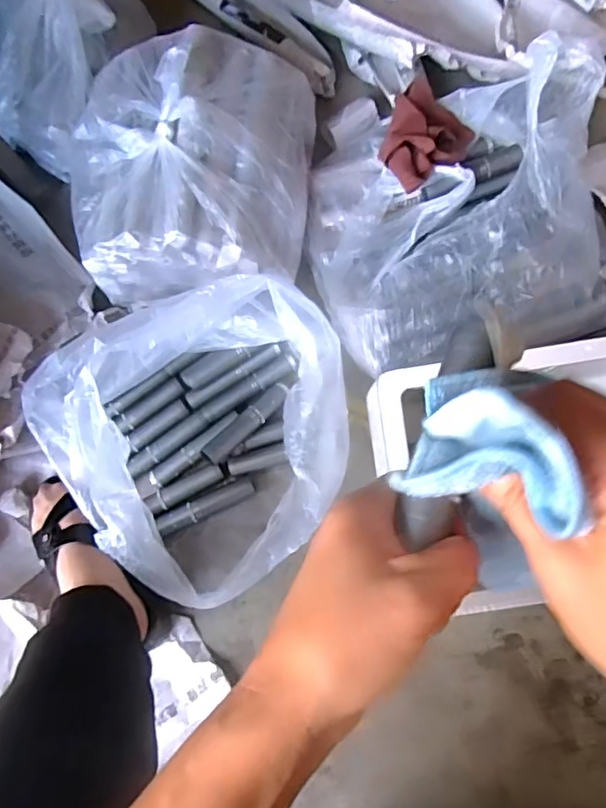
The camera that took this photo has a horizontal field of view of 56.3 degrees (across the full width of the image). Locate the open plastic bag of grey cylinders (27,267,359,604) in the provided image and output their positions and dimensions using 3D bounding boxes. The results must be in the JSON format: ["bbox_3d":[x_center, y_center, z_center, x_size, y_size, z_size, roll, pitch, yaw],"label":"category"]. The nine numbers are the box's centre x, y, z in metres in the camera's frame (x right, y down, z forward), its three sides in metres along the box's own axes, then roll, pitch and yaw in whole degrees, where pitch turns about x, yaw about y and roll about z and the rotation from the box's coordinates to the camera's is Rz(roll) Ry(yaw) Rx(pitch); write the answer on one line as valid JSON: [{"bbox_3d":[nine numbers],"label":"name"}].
[{"bbox_3d":[-0.108,0.020,0.652,0.338,0.135,0.311,-32,79,-3],"label":"open plastic bag of grey cylinders"}]

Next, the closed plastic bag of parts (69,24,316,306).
[{"bbox_3d":[-0.131,-0.294,0.694,0.288,0.122,0.289,-3,79,3],"label":"closed plastic bag of parts"}]

